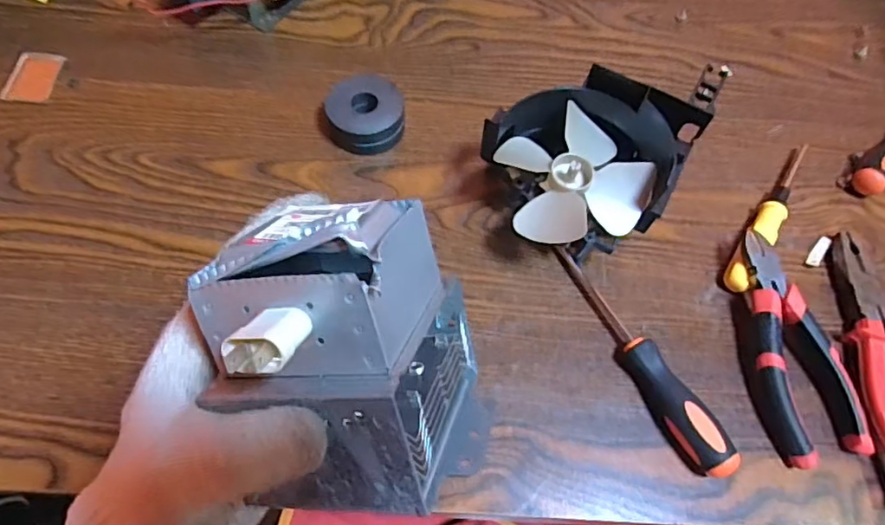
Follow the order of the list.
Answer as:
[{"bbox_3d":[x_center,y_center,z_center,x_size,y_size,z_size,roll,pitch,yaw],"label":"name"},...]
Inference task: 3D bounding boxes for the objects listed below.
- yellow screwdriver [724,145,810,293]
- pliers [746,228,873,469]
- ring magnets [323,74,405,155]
[{"bbox_3d":[0.262,-0.040,0.455,0.021,0.026,0.164,35,66,13],"label":"yellow screwdriver"},{"bbox_3d":[0.239,0.057,0.400,0.058,0.031,0.152,-6,64,-7],"label":"pliers"},{"bbox_3d":[-0.063,-0.119,0.467,0.060,0.031,0.061,2,63,-3],"label":"ring magnets"}]

